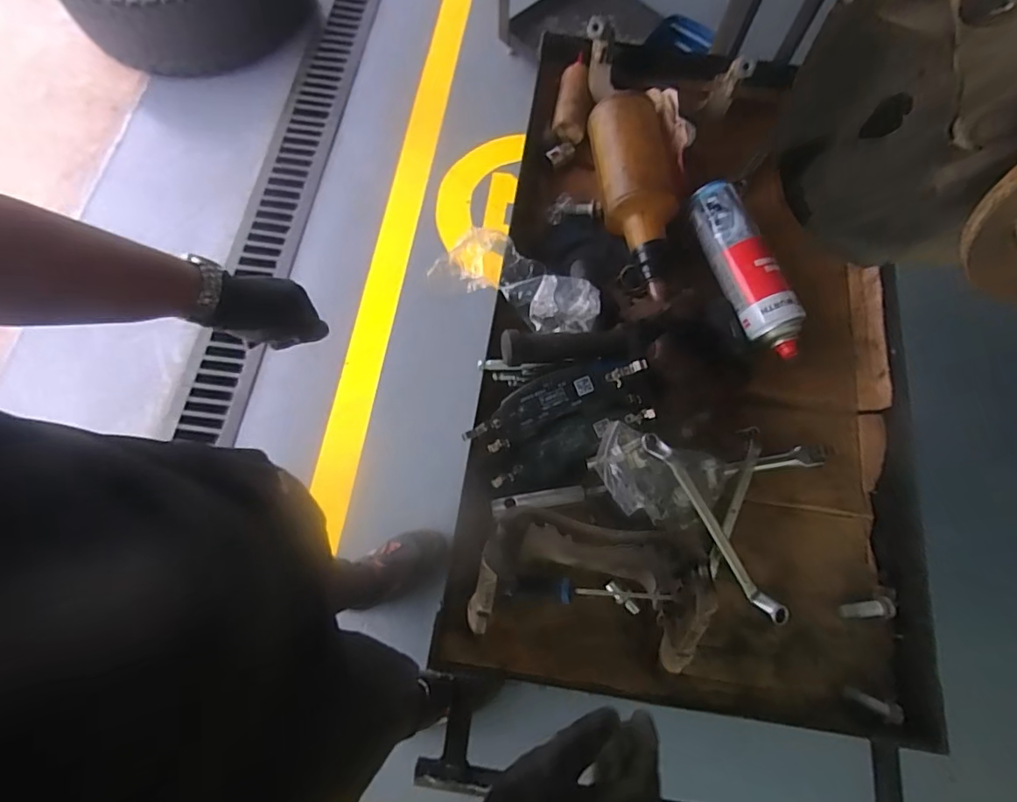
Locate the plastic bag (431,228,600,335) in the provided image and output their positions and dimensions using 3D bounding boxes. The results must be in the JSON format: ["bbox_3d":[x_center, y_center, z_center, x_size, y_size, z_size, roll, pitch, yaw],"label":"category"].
[{"bbox_3d":[0.011,-0.132,0.602,0.188,0.055,0.085,26,77,4],"label":"plastic bag"}]

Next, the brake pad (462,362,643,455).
[{"bbox_3d":[0.044,-0.004,0.541,0.180,0.033,0.045,-27,74,9],"label":"brake pad"}]

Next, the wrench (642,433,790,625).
[{"bbox_3d":[0.201,0.124,0.524,0.020,0.024,0.216,-34,92,-10],"label":"wrench"}]

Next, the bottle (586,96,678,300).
[{"bbox_3d":[0.156,-0.254,0.645,0.092,0.075,0.271,-7,77,-3],"label":"bottle"}]

